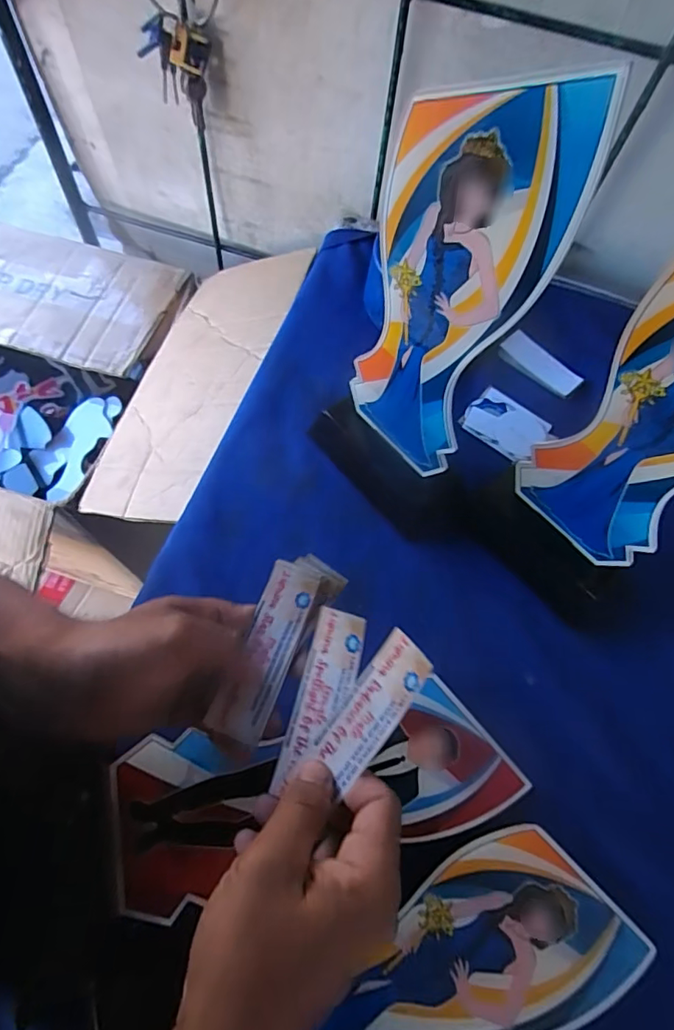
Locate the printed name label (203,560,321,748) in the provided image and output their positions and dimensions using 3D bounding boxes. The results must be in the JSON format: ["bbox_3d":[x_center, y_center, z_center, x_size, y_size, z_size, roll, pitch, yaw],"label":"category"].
[{"bbox_3d":[-0.041,0.080,0.310,0.029,0.007,0.103,20,72,4],"label":"printed name label"}]

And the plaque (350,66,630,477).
[{"bbox_3d":[0.057,-0.118,0.305,0.008,0.252,0.096,-39,74,-22],"label":"plaque"}]

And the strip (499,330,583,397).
[{"bbox_3d":[0.199,-0.148,0.509,0.081,0.004,0.029,39,89,12],"label":"strip"}]

